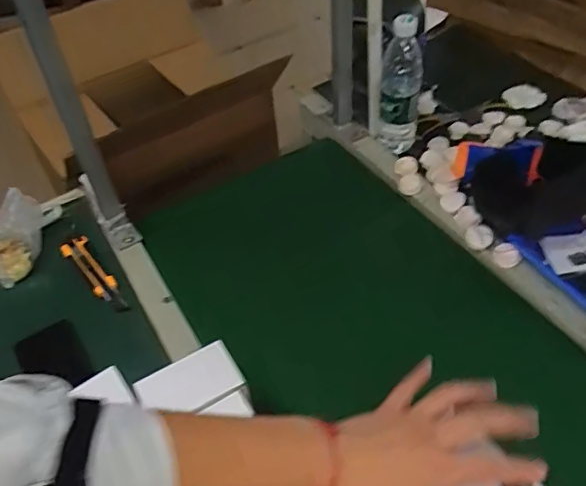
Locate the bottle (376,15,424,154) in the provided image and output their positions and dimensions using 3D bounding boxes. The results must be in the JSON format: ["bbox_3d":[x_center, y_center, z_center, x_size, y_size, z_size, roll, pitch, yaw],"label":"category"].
[{"bbox_3d":[0.174,-0.256,0.916,0.068,0.220,0.055,4,48,11],"label":"bottle"}]

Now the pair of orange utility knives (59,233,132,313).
[{"bbox_3d":[-0.289,0.044,0.808,0.039,0.018,0.154,-32,51,-21],"label":"pair of orange utility knives"}]

